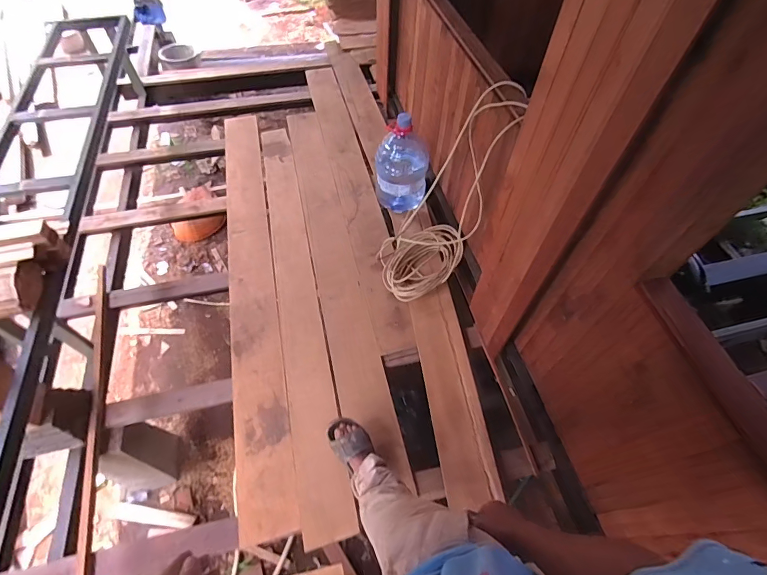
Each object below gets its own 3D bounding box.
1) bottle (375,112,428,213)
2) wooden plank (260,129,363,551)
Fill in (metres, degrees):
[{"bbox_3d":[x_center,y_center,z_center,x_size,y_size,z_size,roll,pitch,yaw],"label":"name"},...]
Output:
[{"bbox_3d":[0.089,-0.572,1.841,0.235,0.465,0.214,2,55,0],"label":"bottle"},{"bbox_3d":[-0.405,-0.060,1.771,0.171,0.048,2.067,-13,58,-6],"label":"wooden plank"}]

